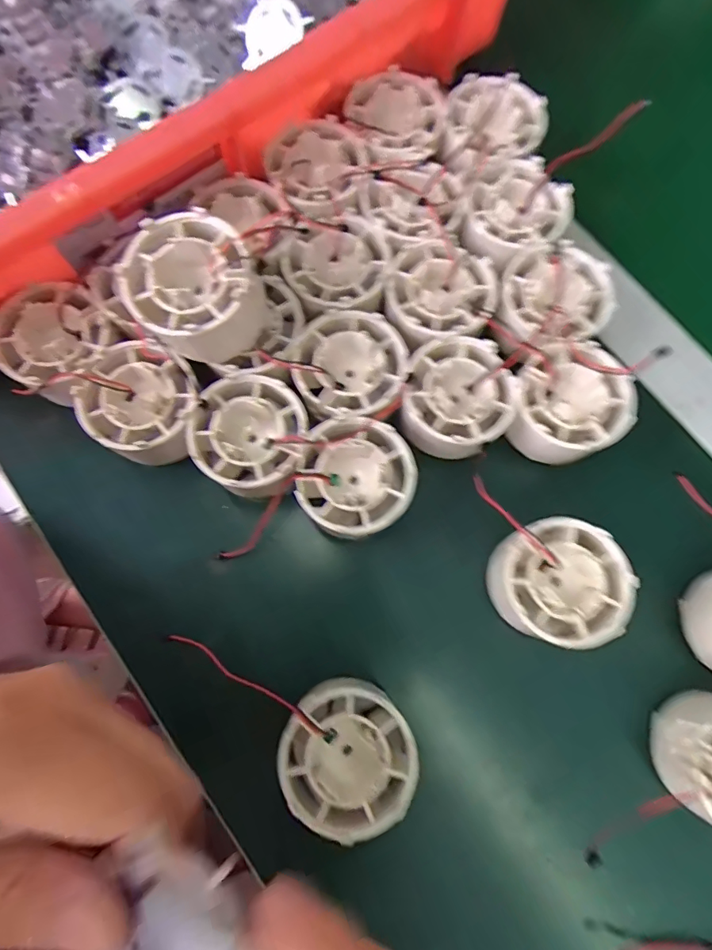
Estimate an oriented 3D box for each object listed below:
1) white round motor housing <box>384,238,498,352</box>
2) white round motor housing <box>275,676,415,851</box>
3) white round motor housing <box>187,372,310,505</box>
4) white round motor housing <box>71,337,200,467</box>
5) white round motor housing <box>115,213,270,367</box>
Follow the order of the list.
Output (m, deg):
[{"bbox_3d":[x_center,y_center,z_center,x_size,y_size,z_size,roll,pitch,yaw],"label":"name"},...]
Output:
[{"bbox_3d":[0.041,-0.088,0.247,0.053,0.018,0.049,0,76,-1],"label":"white round motor housing"},{"bbox_3d":[-0.004,0.110,0.199,0.050,0.019,0.054,0,76,-1],"label":"white round motor housing"},{"bbox_3d":[-0.047,-0.017,0.238,0.054,0.037,0.050,0,76,-1],"label":"white round motor housing"},{"bbox_3d":[-0.099,-0.033,0.238,0.055,0.030,0.050,0,76,-1],"label":"white round motor housing"},{"bbox_3d":[-0.067,-0.076,0.215,0.052,0.041,0.058,-42,81,-10],"label":"white round motor housing"}]

